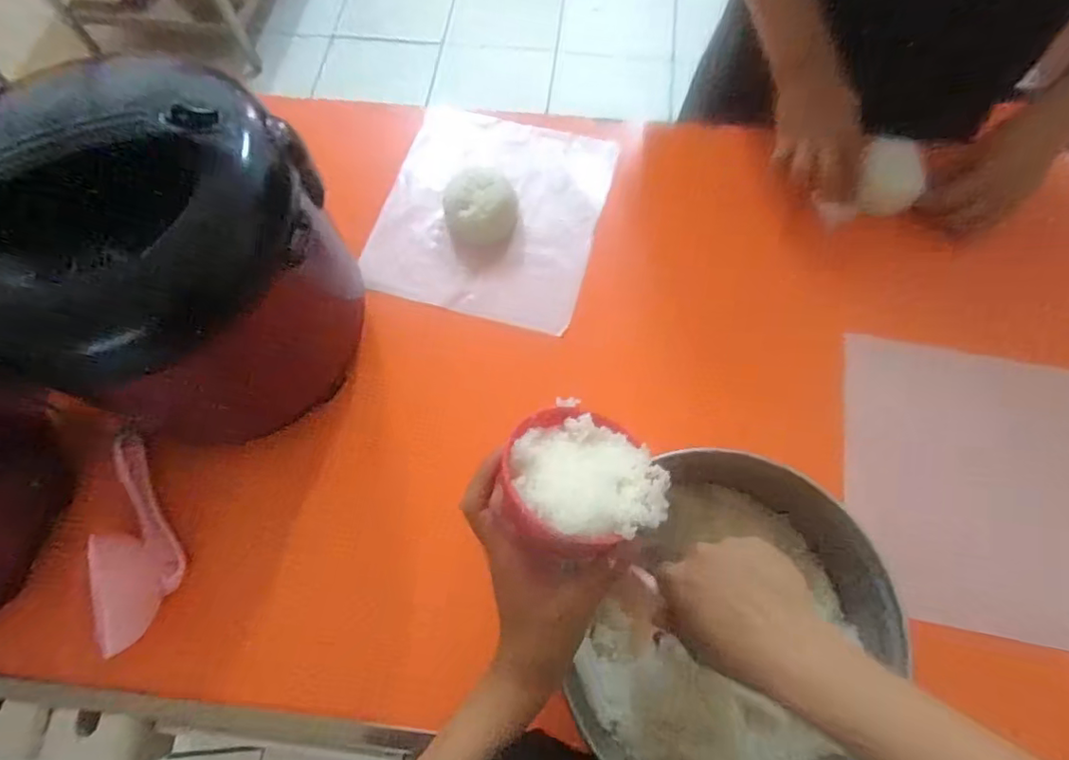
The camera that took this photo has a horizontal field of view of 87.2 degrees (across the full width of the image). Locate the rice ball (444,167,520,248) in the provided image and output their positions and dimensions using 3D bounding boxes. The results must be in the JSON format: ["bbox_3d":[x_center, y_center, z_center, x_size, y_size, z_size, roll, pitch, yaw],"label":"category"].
[{"bbox_3d":[-0.058,-0.187,0.622,0.076,0.054,0.074,0,69,0],"label":"rice ball"}]

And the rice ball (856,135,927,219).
[{"bbox_3d":[0.388,-0.219,0.602,0.057,0.037,0.075,7,69,3],"label":"rice ball"}]

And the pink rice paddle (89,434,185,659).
[{"bbox_3d":[-0.350,0.138,0.498,0.055,0.040,0.182,-11,69,-4],"label":"pink rice paddle"}]

